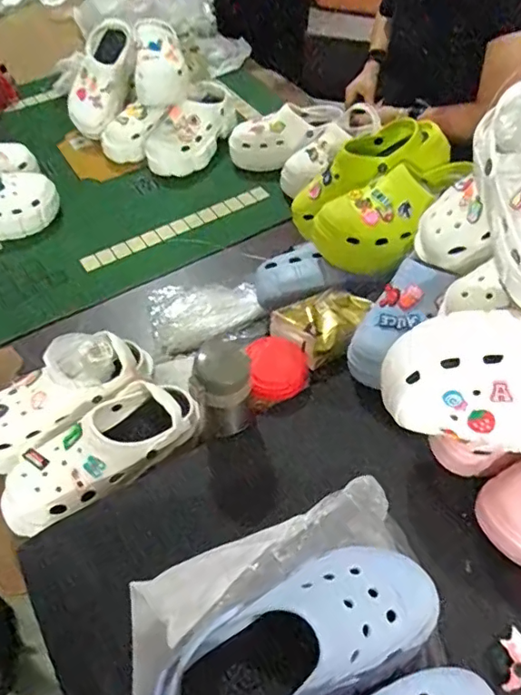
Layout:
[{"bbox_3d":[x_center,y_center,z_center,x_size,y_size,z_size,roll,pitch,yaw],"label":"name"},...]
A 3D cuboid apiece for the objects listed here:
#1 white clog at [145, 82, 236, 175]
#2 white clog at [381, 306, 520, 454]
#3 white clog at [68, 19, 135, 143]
[{"bbox_3d":[-0.143,-0.474,1.208,0.107,0.109,0.260,28,58,23],"label":"white clog"},{"bbox_3d":[0.249,0.026,0.535,0.256,0.131,0.091,7,30,23],"label":"white clog"},{"bbox_3d":[-0.355,-0.601,1.224,0.124,0.098,0.248,28,102,23],"label":"white clog"}]

